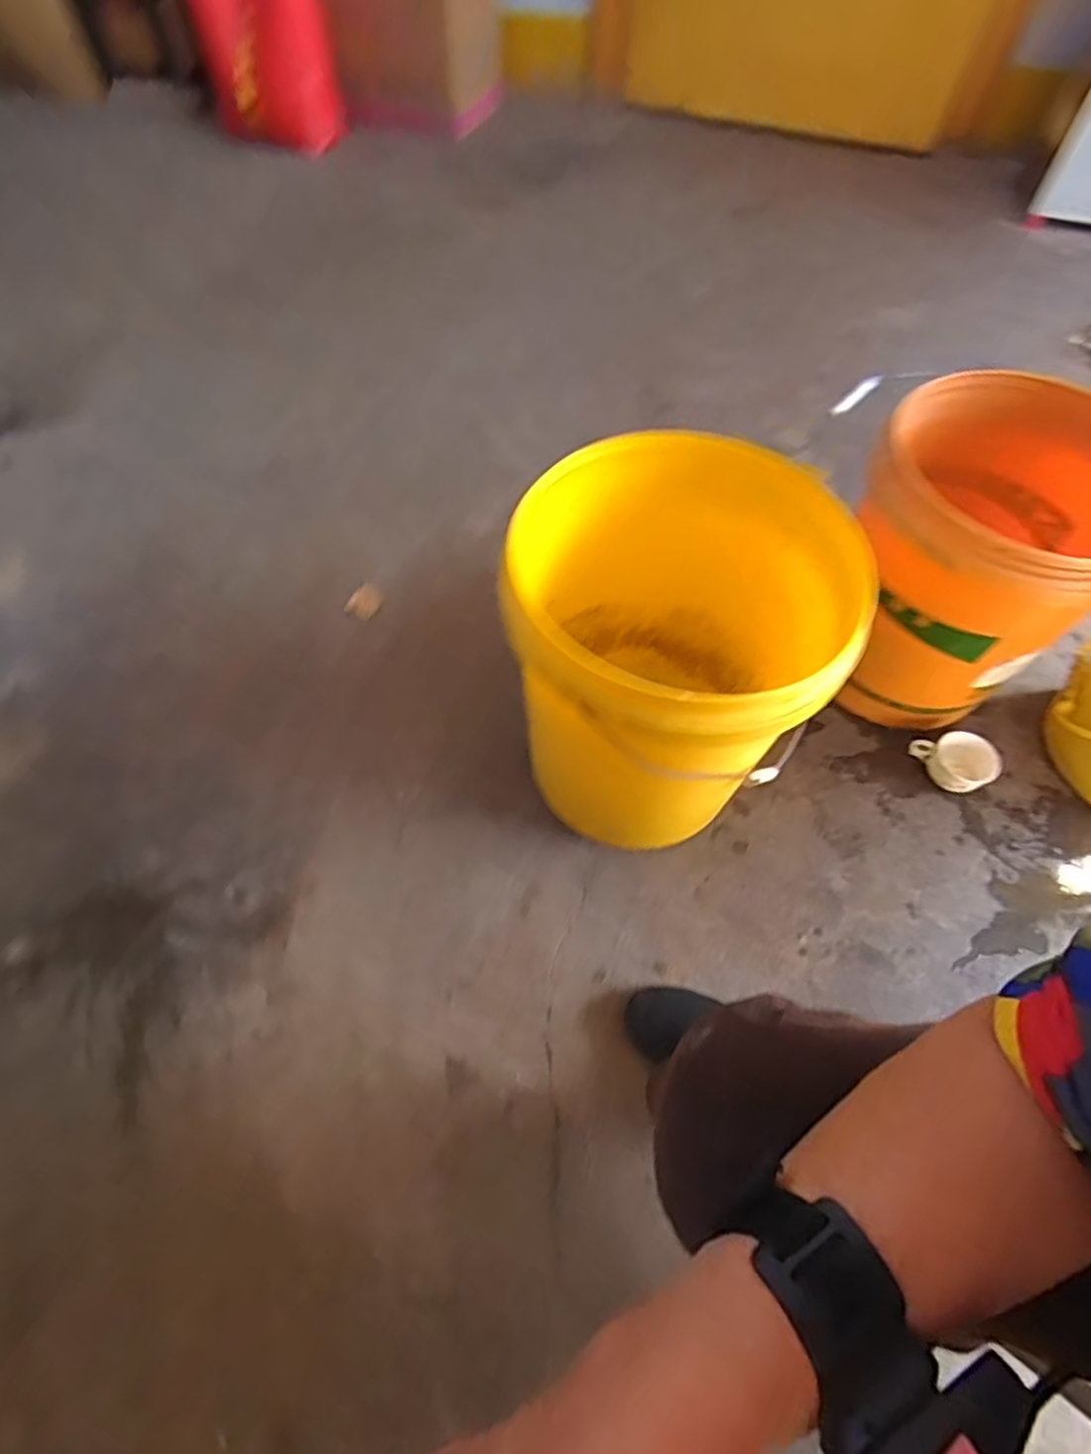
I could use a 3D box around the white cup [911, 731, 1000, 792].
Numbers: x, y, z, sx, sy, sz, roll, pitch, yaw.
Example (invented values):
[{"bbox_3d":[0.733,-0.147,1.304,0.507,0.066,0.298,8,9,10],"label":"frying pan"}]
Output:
[{"bbox_3d":[0.524,0.040,0.872,0.072,0.044,0.095,-35,67,-20],"label":"white cup"}]

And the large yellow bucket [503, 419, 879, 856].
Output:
[{"bbox_3d":[0.120,-0.054,0.729,0.290,0.377,0.294,1,60,-2],"label":"large yellow bucket"}]

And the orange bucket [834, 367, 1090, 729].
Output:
[{"bbox_3d":[0.509,-0.186,0.838,0.297,0.343,0.297,1,58,-1],"label":"orange bucket"}]

